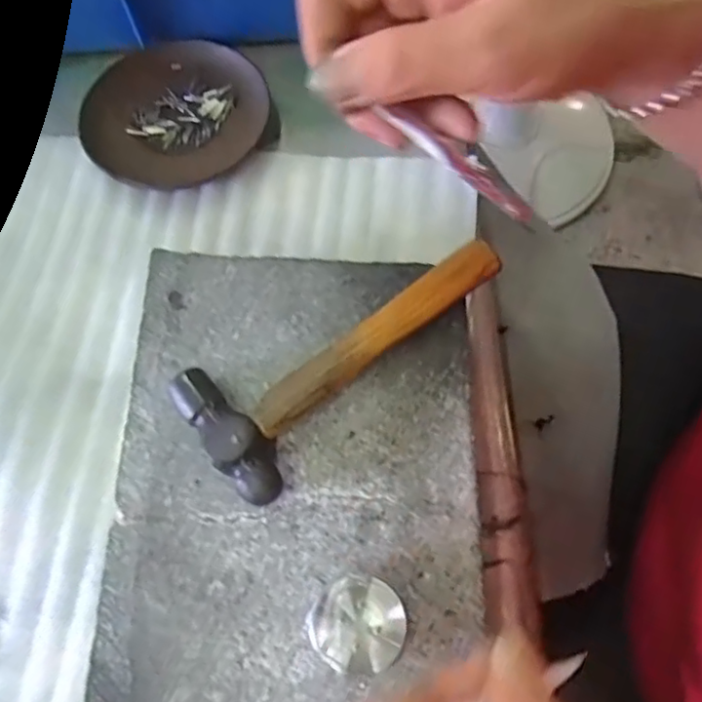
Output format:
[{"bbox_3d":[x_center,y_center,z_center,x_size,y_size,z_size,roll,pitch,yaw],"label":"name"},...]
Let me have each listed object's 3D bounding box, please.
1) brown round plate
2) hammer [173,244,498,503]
[{"bbox_3d":[-0.111,-0.152,0.393,0.113,0.011,0.104,0,69,1],"label":"brown round plate"},{"bbox_3d":[0.003,-0.001,0.272,0.150,0.022,0.061,-35,72,-12],"label":"hammer"}]

